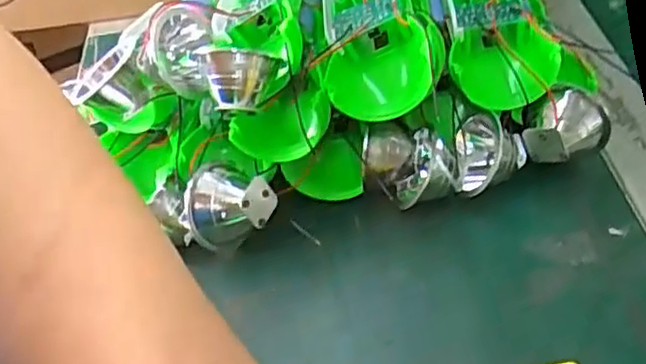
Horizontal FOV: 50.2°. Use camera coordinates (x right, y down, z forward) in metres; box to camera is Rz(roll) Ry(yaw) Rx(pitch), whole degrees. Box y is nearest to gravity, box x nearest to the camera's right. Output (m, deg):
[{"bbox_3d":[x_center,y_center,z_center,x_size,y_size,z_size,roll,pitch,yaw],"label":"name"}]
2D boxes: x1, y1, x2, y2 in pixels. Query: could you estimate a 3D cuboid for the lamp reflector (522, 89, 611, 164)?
[{"bbox_3d":[0.120,-0.024,0.344,0.039,0.035,0.032,17,49,21],"label":"lamp reflector"}]

